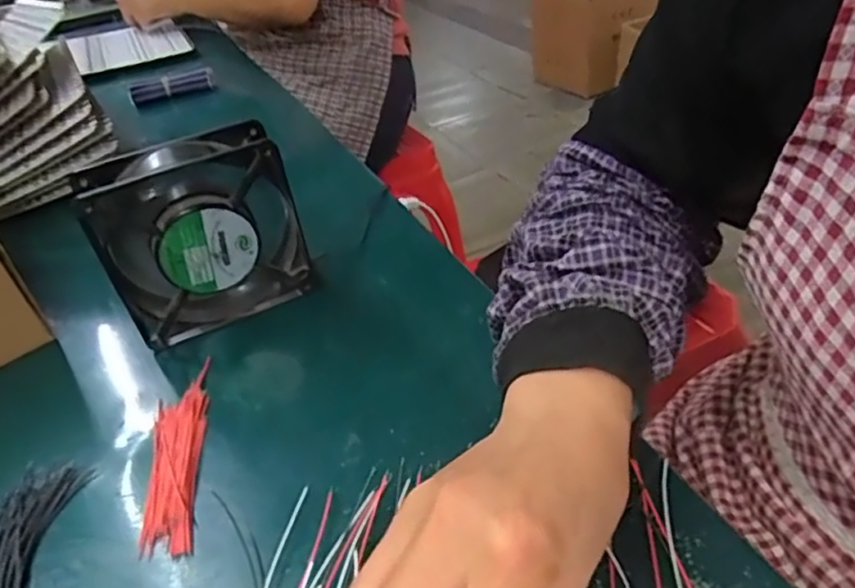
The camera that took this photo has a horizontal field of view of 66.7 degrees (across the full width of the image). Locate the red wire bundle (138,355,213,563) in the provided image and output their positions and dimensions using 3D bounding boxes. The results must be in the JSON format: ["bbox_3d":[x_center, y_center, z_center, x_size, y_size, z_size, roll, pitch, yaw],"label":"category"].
[{"bbox_3d":[-0.138,0.086,0.358,0.030,0.009,0.124,-12,37,-6],"label":"red wire bundle"}]

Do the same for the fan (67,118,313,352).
[{"bbox_3d":[-0.145,-0.036,0.422,0.118,0.122,0.037,-21,39,-17],"label":"fan"}]

